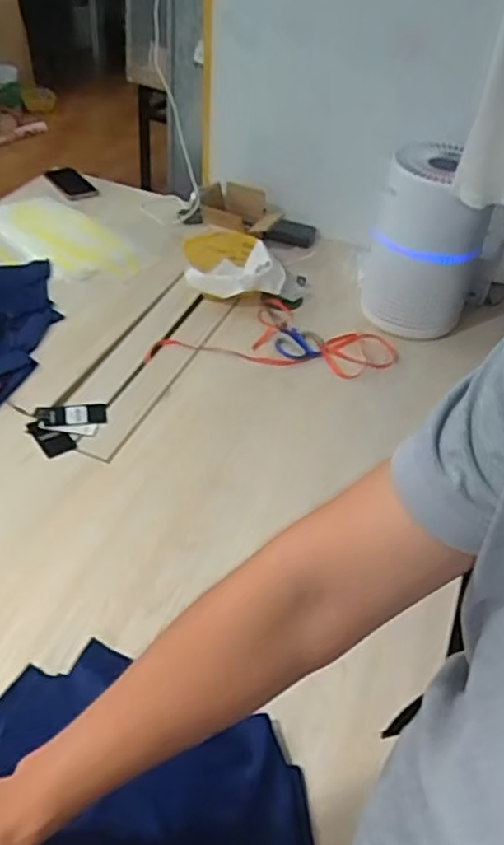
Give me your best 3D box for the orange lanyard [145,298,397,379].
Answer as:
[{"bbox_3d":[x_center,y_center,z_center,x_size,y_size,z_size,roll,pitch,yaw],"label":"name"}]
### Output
[{"bbox_3d":[0.038,-0.171,1.255,0.451,0.021,0.203,4,43,-3],"label":"orange lanyard"}]

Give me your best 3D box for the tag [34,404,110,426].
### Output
[{"bbox_3d":[-0.291,-0.013,1.066,0.110,0.007,0.050,-2,43,-8],"label":"tag"}]

